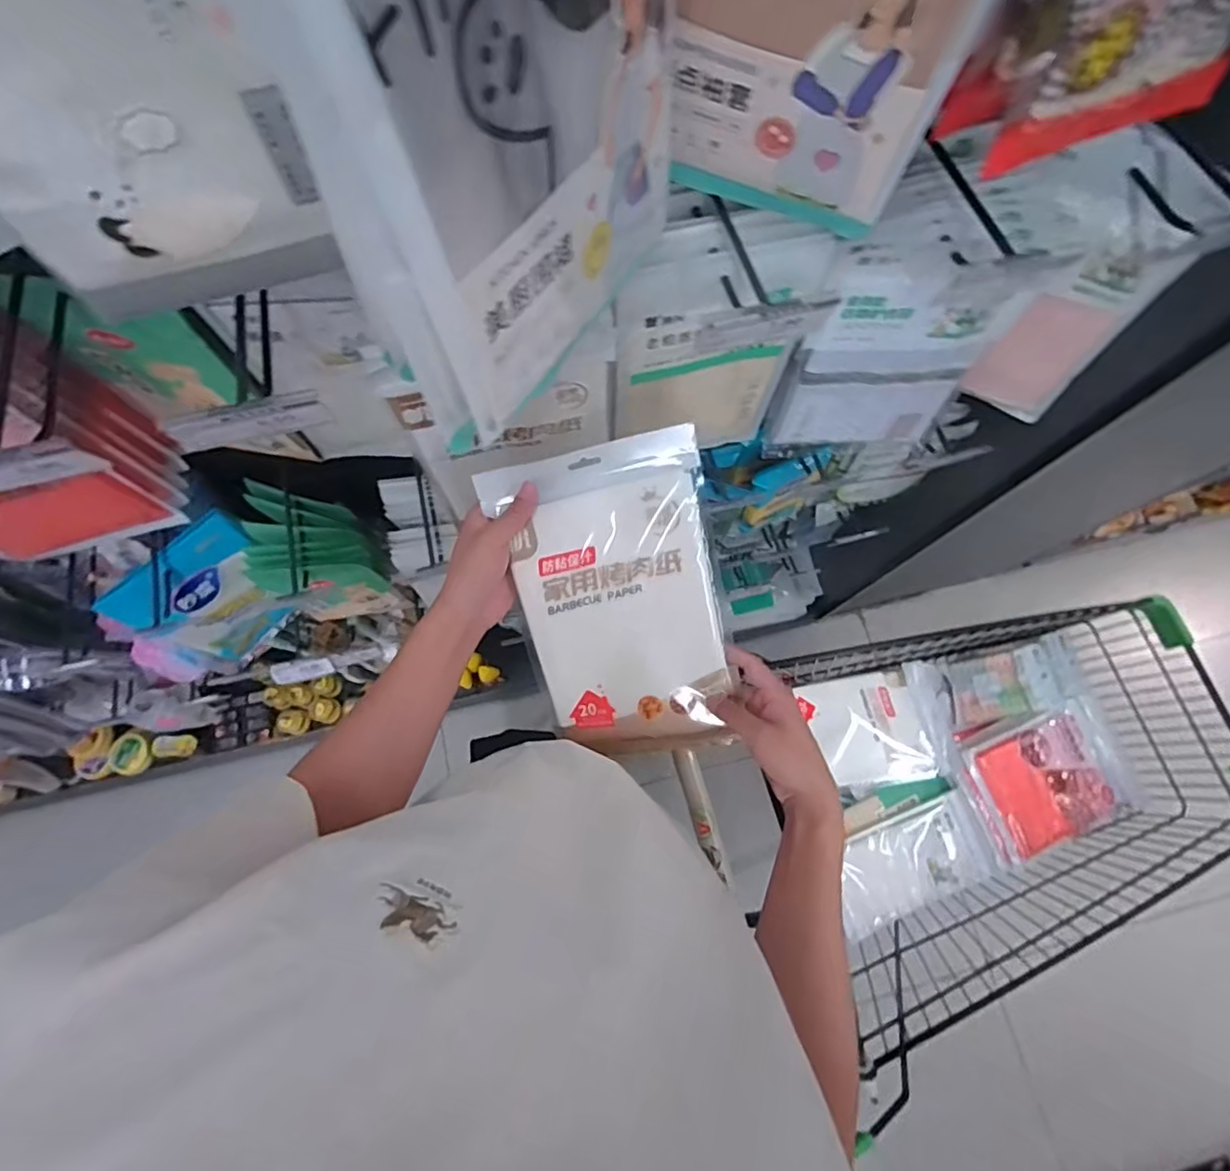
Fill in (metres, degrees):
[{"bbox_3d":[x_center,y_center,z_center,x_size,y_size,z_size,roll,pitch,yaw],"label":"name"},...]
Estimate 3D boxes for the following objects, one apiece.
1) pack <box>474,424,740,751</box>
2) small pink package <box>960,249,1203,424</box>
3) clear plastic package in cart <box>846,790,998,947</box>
[{"bbox_3d":[0.006,0.023,0.567,0.184,0.024,0.301,-12,106,6],"label":"pack"},{"bbox_3d":[0.488,-0.274,0.657,0.103,0.217,0.027,33,76,8],"label":"small pink package"},{"bbox_3d":[0.512,0.478,1.028,0.274,0.023,0.132,-22,75,-7],"label":"clear plastic package in cart"}]

